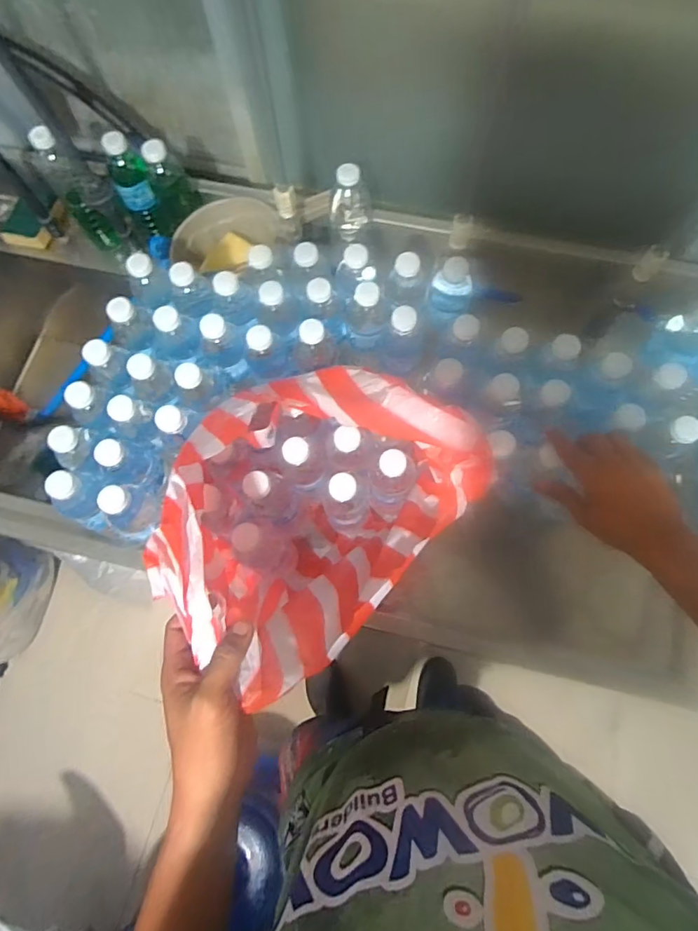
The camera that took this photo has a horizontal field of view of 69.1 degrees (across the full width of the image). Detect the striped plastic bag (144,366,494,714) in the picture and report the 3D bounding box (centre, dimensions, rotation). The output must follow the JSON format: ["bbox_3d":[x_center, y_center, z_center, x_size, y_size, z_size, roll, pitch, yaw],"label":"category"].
[{"bbox_3d":[-0.051,0.058,0.593,0.258,0.336,0.290,41,78,13],"label":"striped plastic bag"}]

